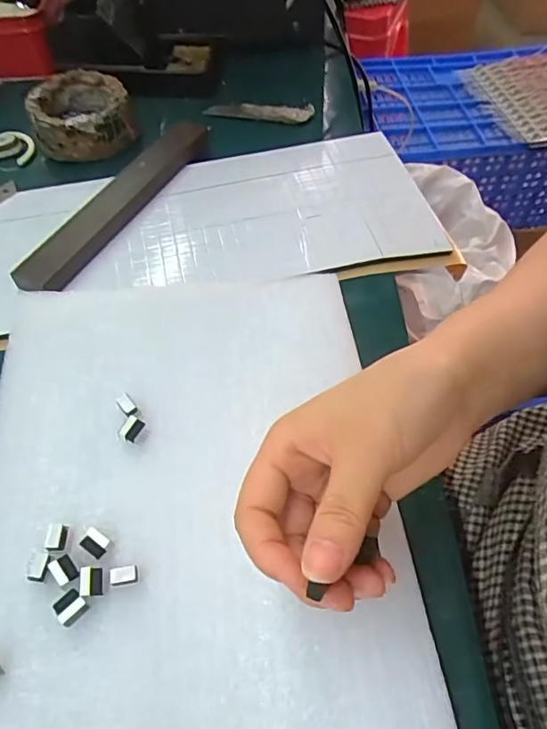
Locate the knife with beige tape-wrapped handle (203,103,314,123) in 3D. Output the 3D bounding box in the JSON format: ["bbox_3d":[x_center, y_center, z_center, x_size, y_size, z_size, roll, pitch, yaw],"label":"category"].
[{"bbox_3d":[-0.014,-0.239,0.496,0.102,0.013,0.012,6,54,6],"label":"knife with beige tape-wrapped handle"}]

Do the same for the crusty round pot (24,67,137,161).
[{"bbox_3d":[-0.170,-0.223,0.466,0.082,0.038,0.082,-1,54,1],"label":"crusty round pot"}]

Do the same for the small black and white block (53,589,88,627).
[{"bbox_3d":[-0.090,0.109,0.235,0.012,0.008,0.012,-36,61,-22],"label":"small black and white block"}]

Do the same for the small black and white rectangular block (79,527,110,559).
[{"bbox_3d":[-0.084,0.085,0.250,0.012,0.007,0.010,27,59,19],"label":"small black and white rectangular block"}]

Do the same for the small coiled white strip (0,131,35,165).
[{"bbox_3d":[-0.232,-0.190,0.461,0.041,0.017,0.027,-32,59,-20],"label":"small coiled white strip"}]

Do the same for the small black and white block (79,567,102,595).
[{"bbox_3d":[-0.083,0.100,0.241,0.009,0.007,0.012,-7,54,-4],"label":"small black and white block"}]

